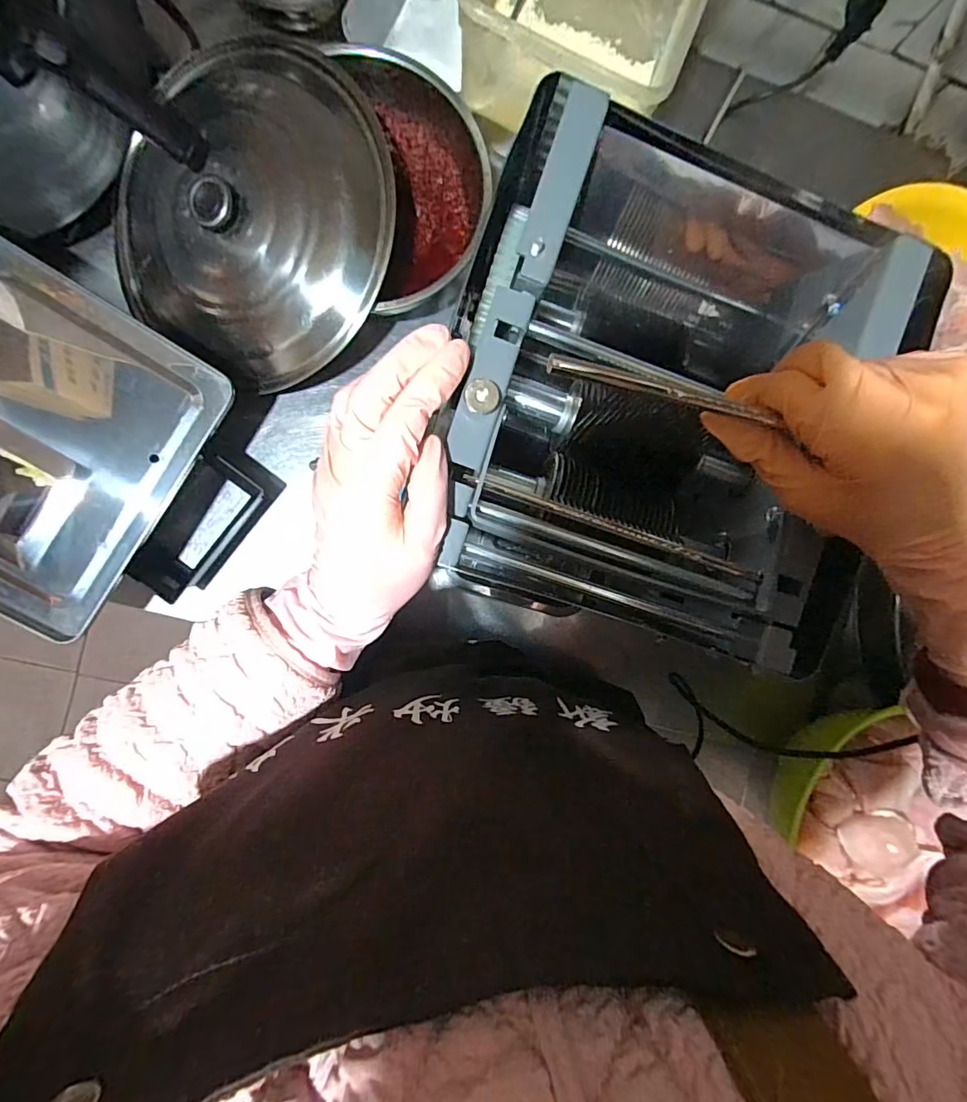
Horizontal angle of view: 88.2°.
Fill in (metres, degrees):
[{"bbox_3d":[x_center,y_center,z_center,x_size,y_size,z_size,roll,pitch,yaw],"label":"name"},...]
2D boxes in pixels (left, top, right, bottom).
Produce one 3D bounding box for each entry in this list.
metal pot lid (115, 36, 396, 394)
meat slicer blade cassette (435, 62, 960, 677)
[{"bbox_3d":[-0.224,-0.321,0.481,0.274,0.064,0.290,2,100,12],"label":"metal pot lid"},{"bbox_3d":[0.125,-0.127,0.362,0.262,0.152,0.356,13,90,-7],"label":"meat slicer blade cassette"}]

